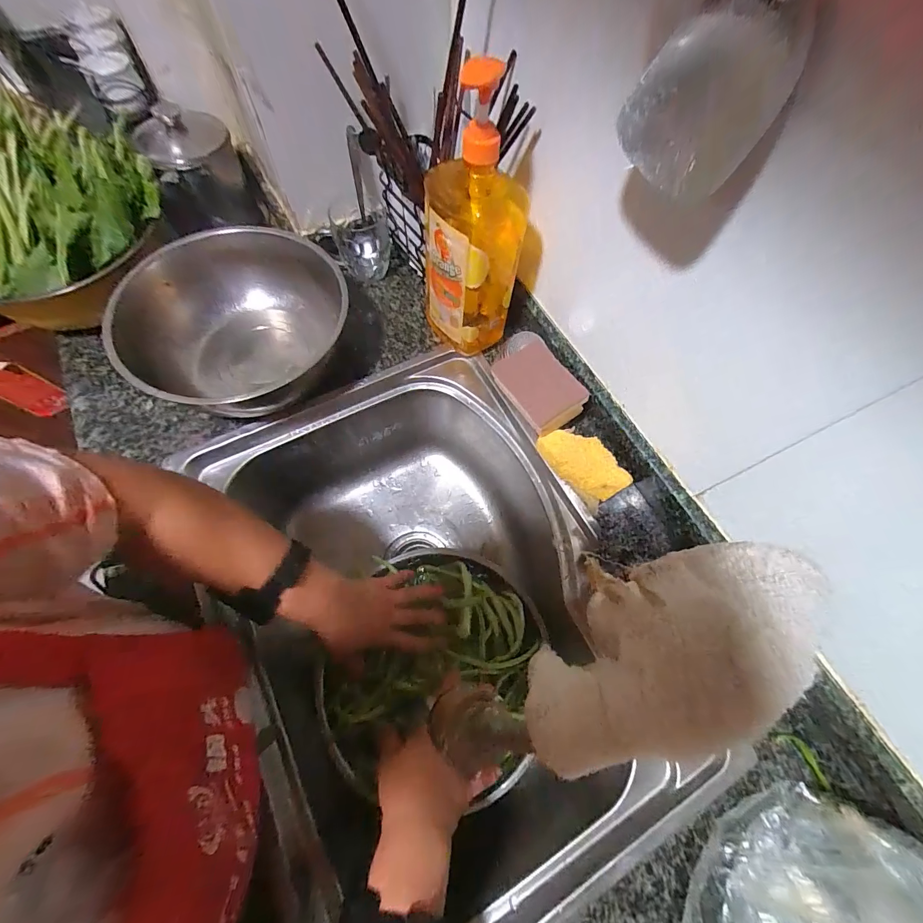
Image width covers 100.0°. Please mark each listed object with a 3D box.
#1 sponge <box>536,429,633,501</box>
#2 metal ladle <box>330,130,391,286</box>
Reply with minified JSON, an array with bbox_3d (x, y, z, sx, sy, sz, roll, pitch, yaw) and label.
[{"bbox_3d":[0.147,0.004,0.476,0.064,0.028,0.103,-35,73,-16],"label":"sponge"},{"bbox_3d":[-0.142,-0.339,0.530,0.072,0.165,0.108,-10,68,-7],"label":"metal ladle"}]

